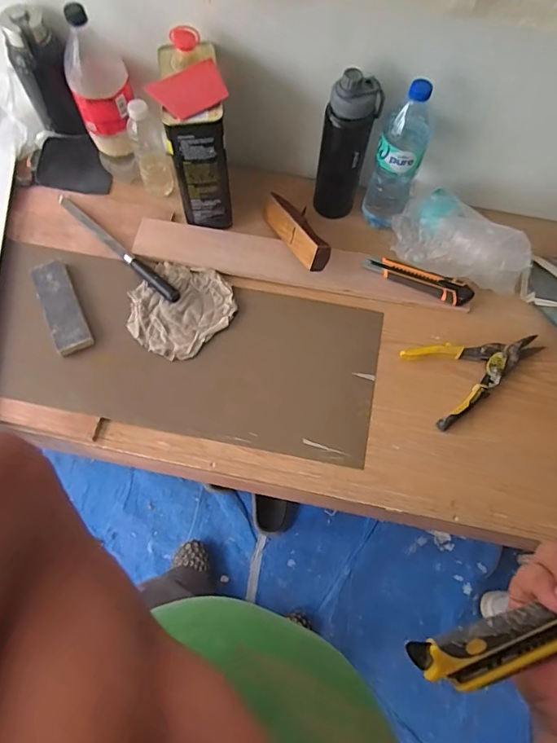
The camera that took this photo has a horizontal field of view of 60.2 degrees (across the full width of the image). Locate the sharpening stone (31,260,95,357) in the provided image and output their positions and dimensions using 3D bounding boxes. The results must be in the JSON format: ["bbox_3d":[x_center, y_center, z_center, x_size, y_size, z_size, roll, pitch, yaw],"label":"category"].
[{"bbox_3d":[-0.374,-0.113,0.824,0.059,0.016,0.178,-24,71,-10],"label":"sharpening stone"}]

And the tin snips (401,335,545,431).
[{"bbox_3d":[0.328,-0.020,0.813,0.230,0.019,0.137,-30,72,-12],"label":"tin snips"}]

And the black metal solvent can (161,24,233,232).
[{"bbox_3d":[-0.133,-0.389,0.804,0.092,0.254,0.157,-6,69,-3],"label":"black metal solvent can"}]

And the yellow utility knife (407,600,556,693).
[{"bbox_3d":[0.141,0.145,0.267,0.140,0.022,0.032,-15,69,-9],"label":"yellow utility knife"}]

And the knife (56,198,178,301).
[{"bbox_3d":[-0.295,-0.230,0.865,0.322,0.024,0.024,41,73,14],"label":"knife"}]

